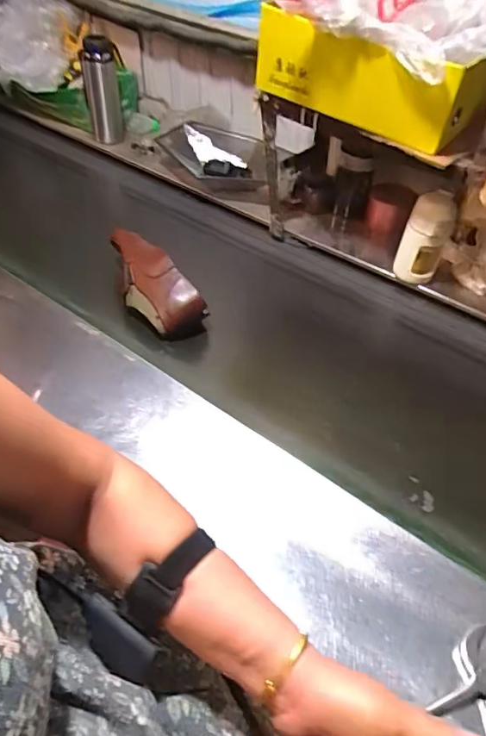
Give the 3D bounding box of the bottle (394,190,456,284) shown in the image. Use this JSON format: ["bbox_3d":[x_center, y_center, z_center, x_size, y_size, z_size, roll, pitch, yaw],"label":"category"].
[{"bbox_3d":[0.329,-0.225,0.913,0.074,0.176,0.061,25,50,18],"label":"bottle"}]

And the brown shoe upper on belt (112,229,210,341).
[{"bbox_3d":[-0.159,-0.153,0.850,0.093,0.078,0.232,-27,68,-25],"label":"brown shoe upper on belt"}]

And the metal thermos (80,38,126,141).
[{"bbox_3d":[-0.330,-0.646,1.184,0.080,0.217,0.072,-9,49,-12],"label":"metal thermos"}]

